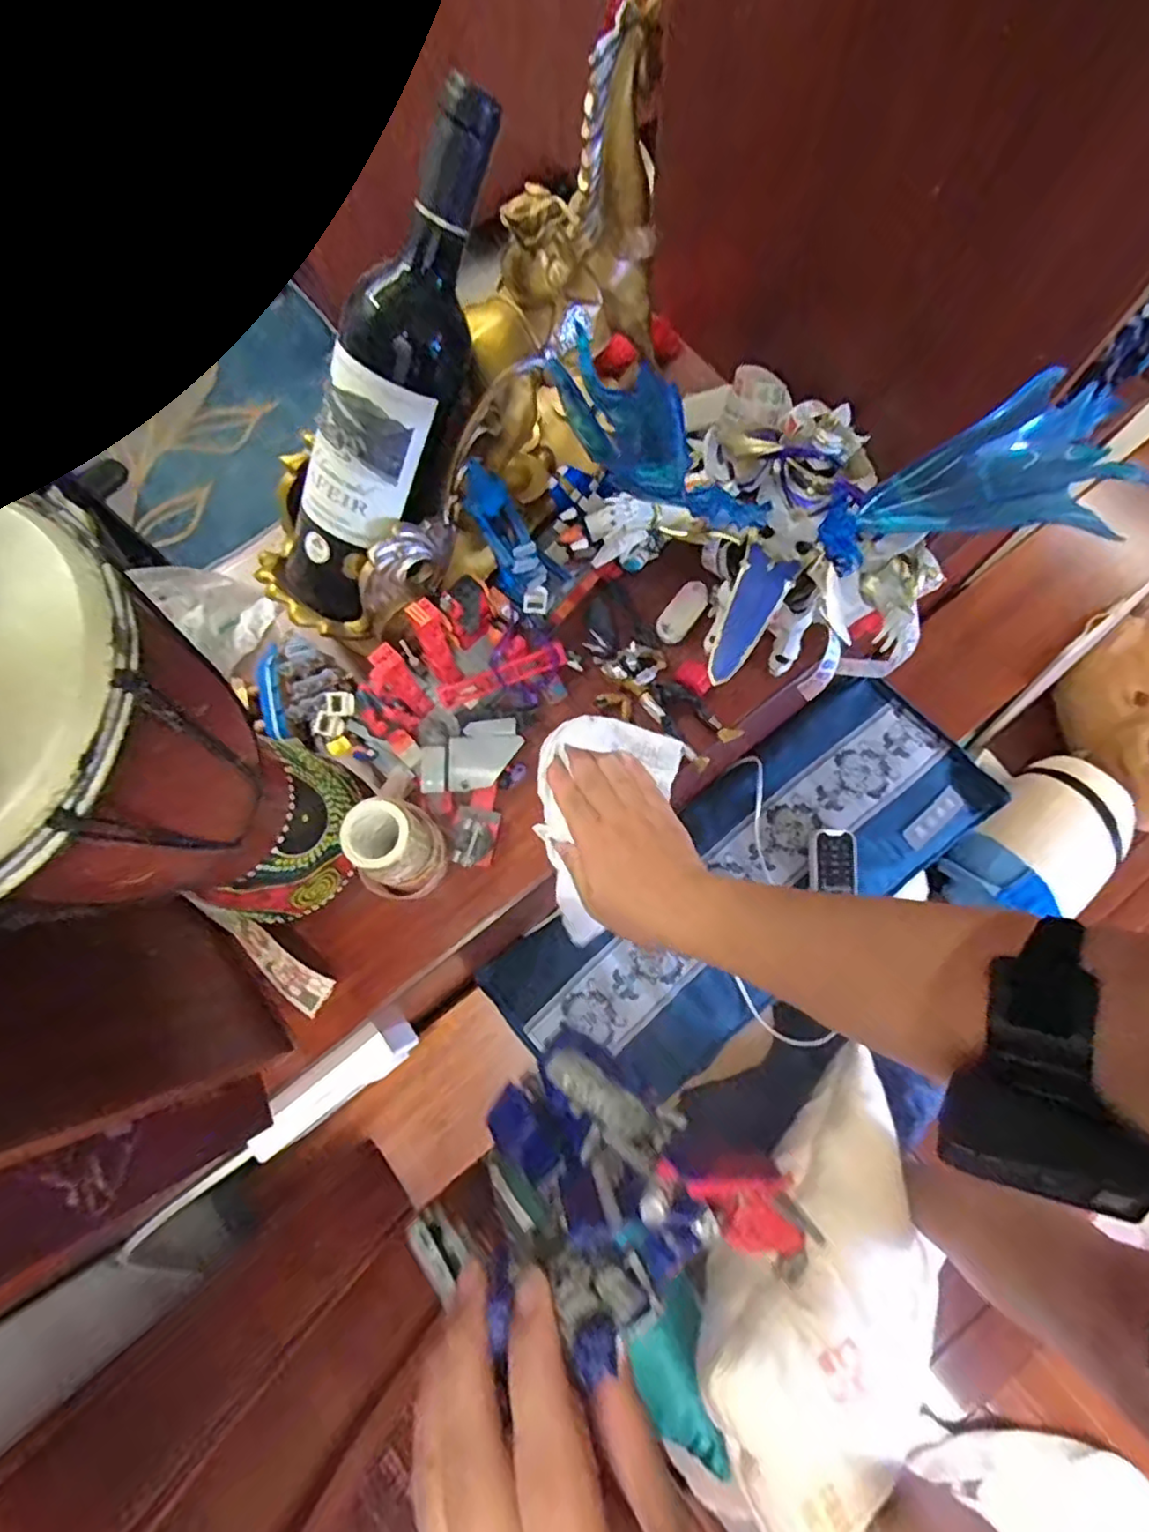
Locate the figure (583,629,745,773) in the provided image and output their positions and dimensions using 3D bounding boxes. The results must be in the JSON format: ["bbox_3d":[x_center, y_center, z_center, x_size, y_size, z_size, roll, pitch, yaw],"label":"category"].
[{"bbox_3d":[0.064,-0.054,0.492,0.128,0.025,0.059,34,78,10],"label":"figure"}]

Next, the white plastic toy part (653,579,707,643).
[{"bbox_3d":[0.087,-0.123,0.519,0.025,0.006,0.056,35,78,10],"label":"white plastic toy part"}]

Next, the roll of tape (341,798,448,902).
[{"bbox_3d":[-0.116,0.055,0.432,0.049,0.071,0.054,-26,76,-6],"label":"roll of tape"}]

